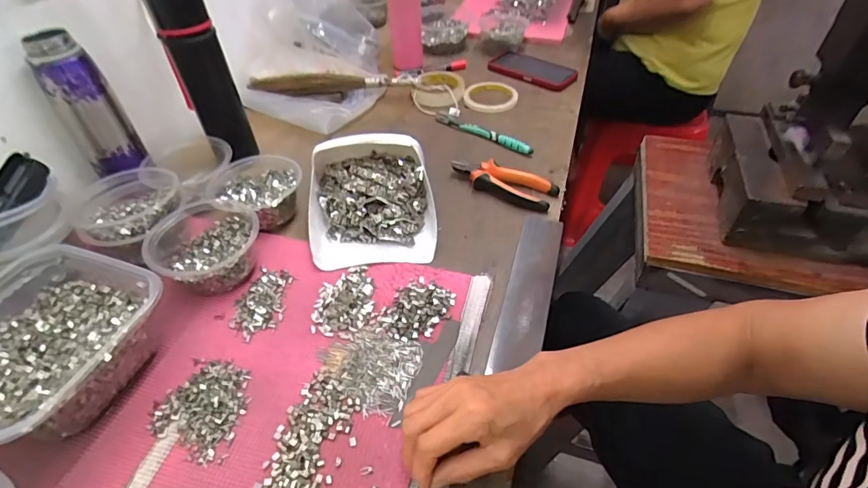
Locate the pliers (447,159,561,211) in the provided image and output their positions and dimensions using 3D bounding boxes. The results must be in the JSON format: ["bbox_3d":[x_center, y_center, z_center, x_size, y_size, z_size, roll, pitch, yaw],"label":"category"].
[{"bbox_3d":[0.095,-0.088,0.629,0.147,0.022,0.056,23,51,20],"label":"pliers"}]

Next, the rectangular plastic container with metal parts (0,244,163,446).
[{"bbox_3d":[-0.357,0.097,0.421,0.161,0.071,0.168,14,48,13],"label":"rectangular plastic container with metal parts"}]

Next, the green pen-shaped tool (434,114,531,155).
[{"bbox_3d":[0.077,-0.185,0.734,0.186,0.010,0.016,29,53,25],"label":"green pen-shaped tool"}]

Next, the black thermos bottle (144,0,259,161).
[{"bbox_3d":[-0.306,-0.225,0.603,0.069,0.227,0.061,-24,49,-19],"label":"black thermos bottle"}]

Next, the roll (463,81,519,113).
[{"bbox_3d":[0.104,-0.270,0.831,0.092,0.008,0.108,35,55,28],"label":"roll"}]

